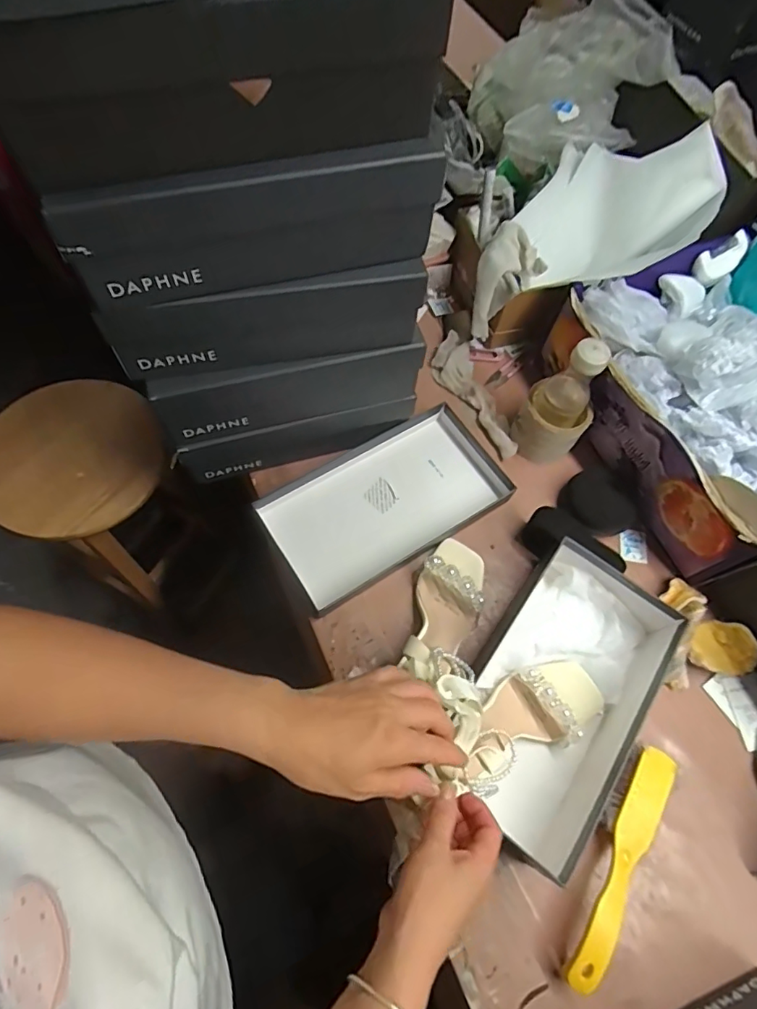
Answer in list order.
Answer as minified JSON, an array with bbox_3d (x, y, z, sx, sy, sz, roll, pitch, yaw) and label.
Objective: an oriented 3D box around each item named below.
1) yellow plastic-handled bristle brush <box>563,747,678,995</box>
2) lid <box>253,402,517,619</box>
[{"bbox_3d":[0.241,0.354,0.510,0.044,0.037,0.224,29,67,10],"label":"yellow plastic-handled bristle brush"},{"bbox_3d":[0.011,-0.005,0.671,0.309,0.037,0.170,-30,71,-16],"label":"lid"}]

